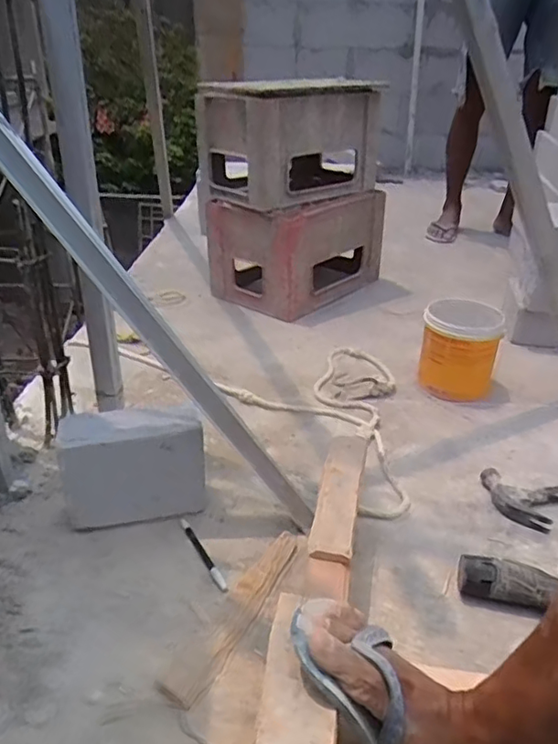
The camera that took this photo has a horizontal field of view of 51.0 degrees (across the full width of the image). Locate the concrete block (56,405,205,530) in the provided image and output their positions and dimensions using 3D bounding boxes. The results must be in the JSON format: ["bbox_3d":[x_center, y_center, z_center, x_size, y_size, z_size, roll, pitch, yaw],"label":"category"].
[{"bbox_3d":[-0.214,0.141,0.860,0.197,0.162,0.080,-7,29,-13],"label":"concrete block"}]

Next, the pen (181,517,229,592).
[{"bbox_3d":[-0.105,0.254,0.816,0.015,0.009,0.144,-15,32,-26],"label":"pen"}]

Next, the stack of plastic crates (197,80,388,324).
[{"bbox_3d":[0.046,-0.501,1.647,0.372,0.542,0.462,23,36,33],"label":"stack of plastic crates"}]

